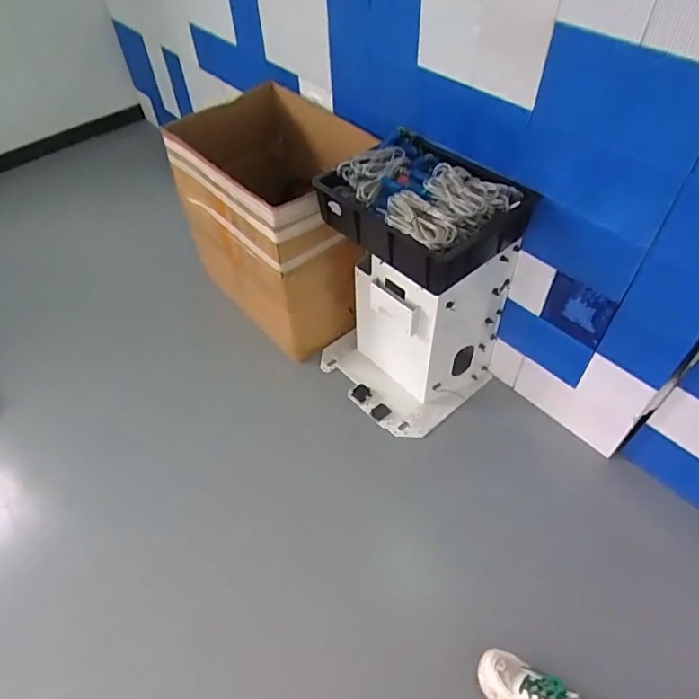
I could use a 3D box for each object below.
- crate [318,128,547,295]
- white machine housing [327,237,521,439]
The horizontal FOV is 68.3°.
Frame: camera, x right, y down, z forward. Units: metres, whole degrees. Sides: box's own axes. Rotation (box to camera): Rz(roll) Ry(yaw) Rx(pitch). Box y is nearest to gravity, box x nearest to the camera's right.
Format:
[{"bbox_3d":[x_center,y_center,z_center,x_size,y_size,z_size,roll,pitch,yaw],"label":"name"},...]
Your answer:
[{"bbox_3d":[0.141,-0.307,1.093,0.271,0.129,0.384,-36,57,-24],"label":"crate"},{"bbox_3d":[0.139,-0.072,1.329,0.326,0.464,0.398,-37,58,-25],"label":"white machine housing"}]

